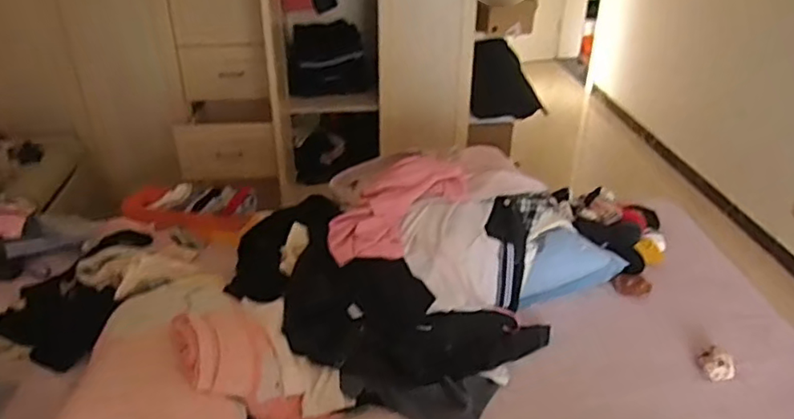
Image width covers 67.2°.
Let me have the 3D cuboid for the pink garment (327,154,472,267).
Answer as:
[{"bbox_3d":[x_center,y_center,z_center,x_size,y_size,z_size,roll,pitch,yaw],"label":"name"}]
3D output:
[{"bbox_3d":[0.012,-0.017,1.461,0.177,0.095,0.438,26,40,34],"label":"pink garment"}]

